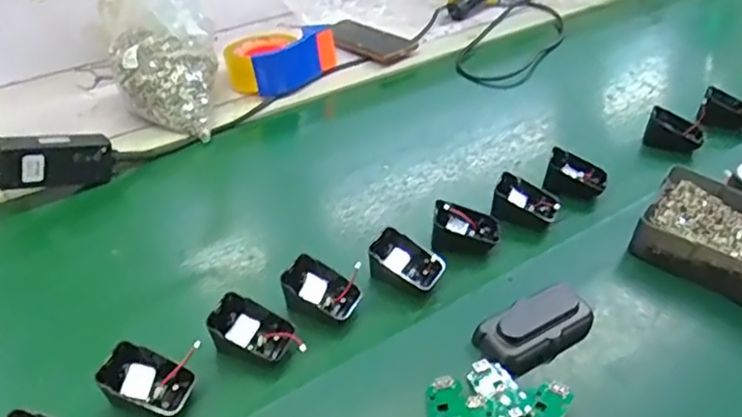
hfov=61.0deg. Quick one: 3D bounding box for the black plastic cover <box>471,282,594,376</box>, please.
[{"bbox_3d":[0.143,0.106,0.545,0.102,0.037,0.048,-22,44,-23],"label":"black plastic cover"}]

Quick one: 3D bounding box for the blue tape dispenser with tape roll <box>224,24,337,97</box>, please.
[{"bbox_3d":[-0.132,-0.215,0.893,0.101,0.065,0.140,32,50,33],"label":"blue tape dispenser with tape roll"}]

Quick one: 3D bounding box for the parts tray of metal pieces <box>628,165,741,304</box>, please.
[{"bbox_3d":[0.357,0.032,0.628,0.157,0.049,0.124,23,45,27],"label":"parts tray of metal pieces"}]

